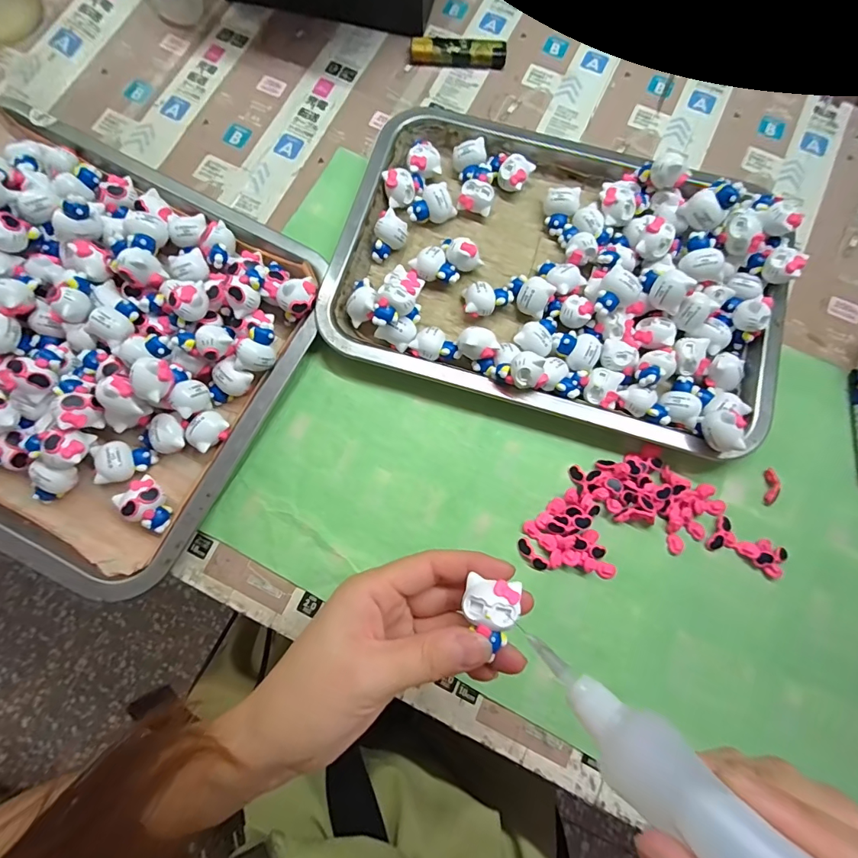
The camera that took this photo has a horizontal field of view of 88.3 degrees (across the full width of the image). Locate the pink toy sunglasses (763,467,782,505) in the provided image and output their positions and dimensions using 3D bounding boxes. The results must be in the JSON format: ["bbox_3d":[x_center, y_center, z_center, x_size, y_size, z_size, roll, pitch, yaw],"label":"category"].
[{"bbox_3d":[0.229,0.038,0.293,0.010,0.007,0.025,11,77,2],"label":"pink toy sunglasses"}]

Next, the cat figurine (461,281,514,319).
[{"bbox_3d":[0.042,-0.089,0.312,0.036,0.021,0.021,-1,77,-1],"label":"cat figurine"}]

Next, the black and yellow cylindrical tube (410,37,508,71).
[{"bbox_3d":[0.025,-0.313,0.369,0.079,0.013,0.016,4,77,0],"label":"black and yellow cylindrical tube"}]

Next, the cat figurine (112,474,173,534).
[{"bbox_3d":[-0.177,0.049,0.278,0.023,0.021,0.032,-44,81,-10],"label":"cat figurine"}]

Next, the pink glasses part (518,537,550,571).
[{"bbox_3d":[0.066,0.080,0.280,0.008,0.007,0.024,-40,81,-9],"label":"pink glasses part"}]

